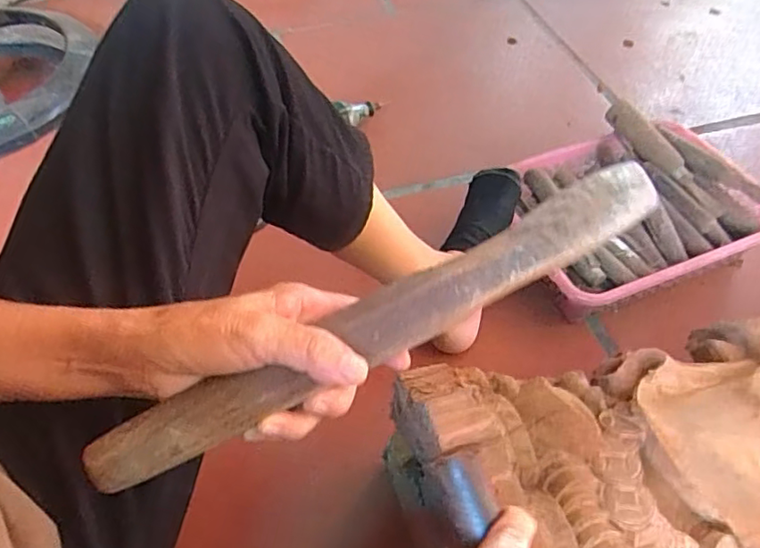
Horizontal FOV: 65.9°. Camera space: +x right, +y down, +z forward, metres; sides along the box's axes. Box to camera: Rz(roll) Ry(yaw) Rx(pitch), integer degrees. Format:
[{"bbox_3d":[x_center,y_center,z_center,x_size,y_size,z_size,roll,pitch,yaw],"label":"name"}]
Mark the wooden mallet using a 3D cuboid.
[{"bbox_3d":[-0.002,0.029,0.315,0.327,0.024,0.031,-27,54,-2],"label":"wooden mallet"}]

